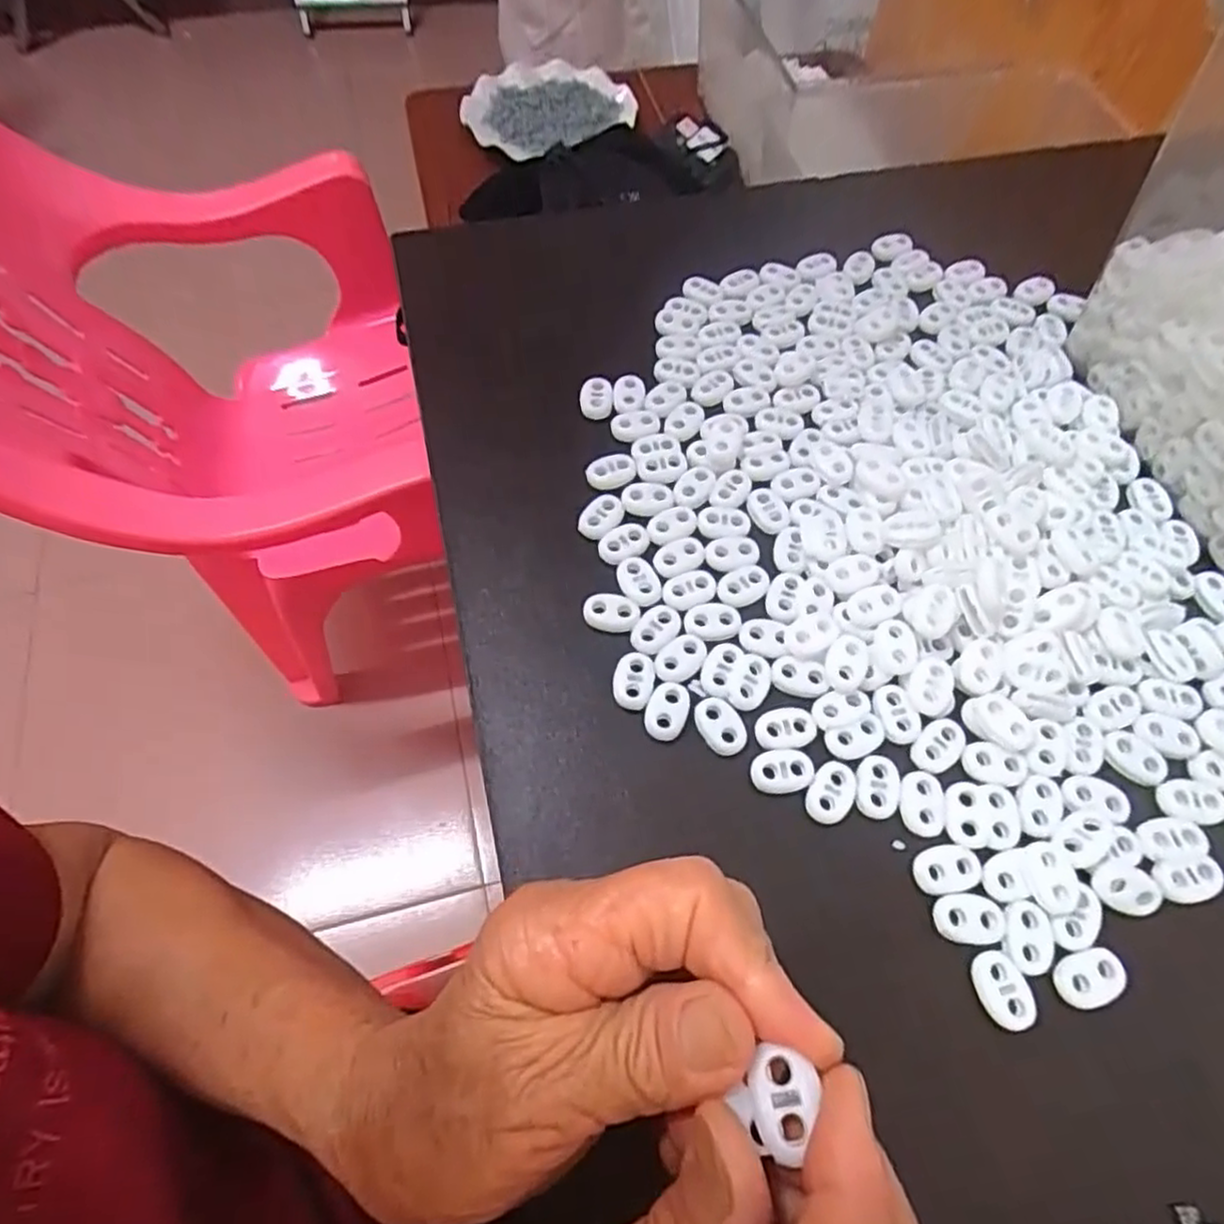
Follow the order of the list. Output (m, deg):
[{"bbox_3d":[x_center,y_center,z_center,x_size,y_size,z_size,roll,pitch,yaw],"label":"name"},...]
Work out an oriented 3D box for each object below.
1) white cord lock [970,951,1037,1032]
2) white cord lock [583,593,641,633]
[{"bbox_3d":[0.124,0.120,0.230,0.015,0.004,0.022,-15,65,-8],"label":"white cord lock"},{"bbox_3d":[0.000,-0.001,0.288,0.022,0.004,0.015,3,63,1],"label":"white cord lock"}]

